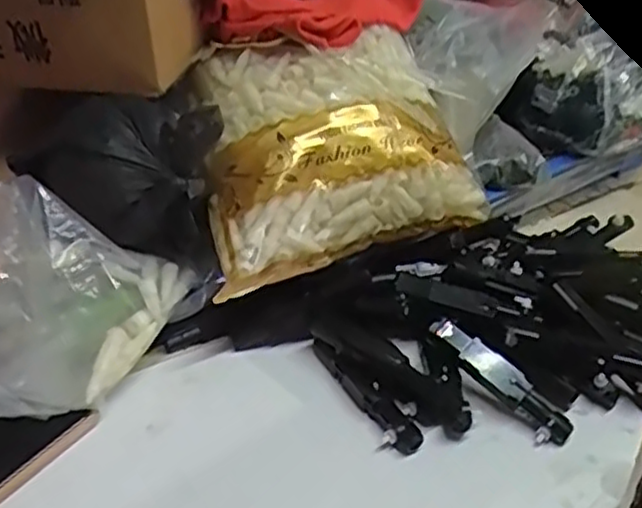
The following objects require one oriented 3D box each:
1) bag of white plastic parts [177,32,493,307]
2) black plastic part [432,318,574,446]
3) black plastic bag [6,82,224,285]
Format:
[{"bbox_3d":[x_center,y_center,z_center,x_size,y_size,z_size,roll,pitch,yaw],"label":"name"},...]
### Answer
[{"bbox_3d":[0.002,-0.090,0.569,0.214,0.090,0.202,-18,75,-4],"label":"bag of white plastic parts"},{"bbox_3d":[0.131,0.094,0.518,0.120,0.025,0.022,44,49,17],"label":"black plastic part"},{"bbox_3d":[-0.161,-0.057,0.547,0.153,0.125,0.120,-7,36,-16],"label":"black plastic bag"}]

